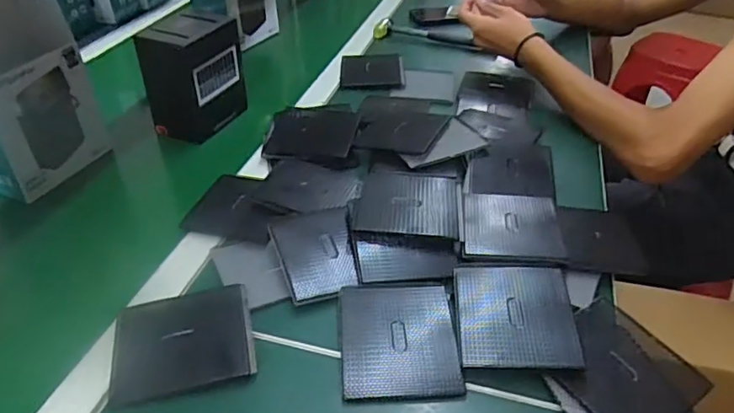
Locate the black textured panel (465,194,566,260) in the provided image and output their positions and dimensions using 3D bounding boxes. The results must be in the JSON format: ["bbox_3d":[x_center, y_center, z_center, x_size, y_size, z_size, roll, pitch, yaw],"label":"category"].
[{"bbox_3d":[0.154,0.019,0.586,0.097,0.010,0.110,5,38,7],"label":"black textured panel"}]

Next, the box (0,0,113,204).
[{"bbox_3d":[-0.403,-0.150,0.630,0.089,0.241,0.137,18,41,22],"label":"box"}]

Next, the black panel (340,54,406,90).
[{"bbox_3d":[0.009,-0.223,0.911,0.103,0.012,0.115,0,37,0],"label":"black panel"}]

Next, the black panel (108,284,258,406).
[{"bbox_3d":[-0.157,0.113,0.475,0.115,0.024,0.089,-11,39,-14],"label":"black panel"}]

